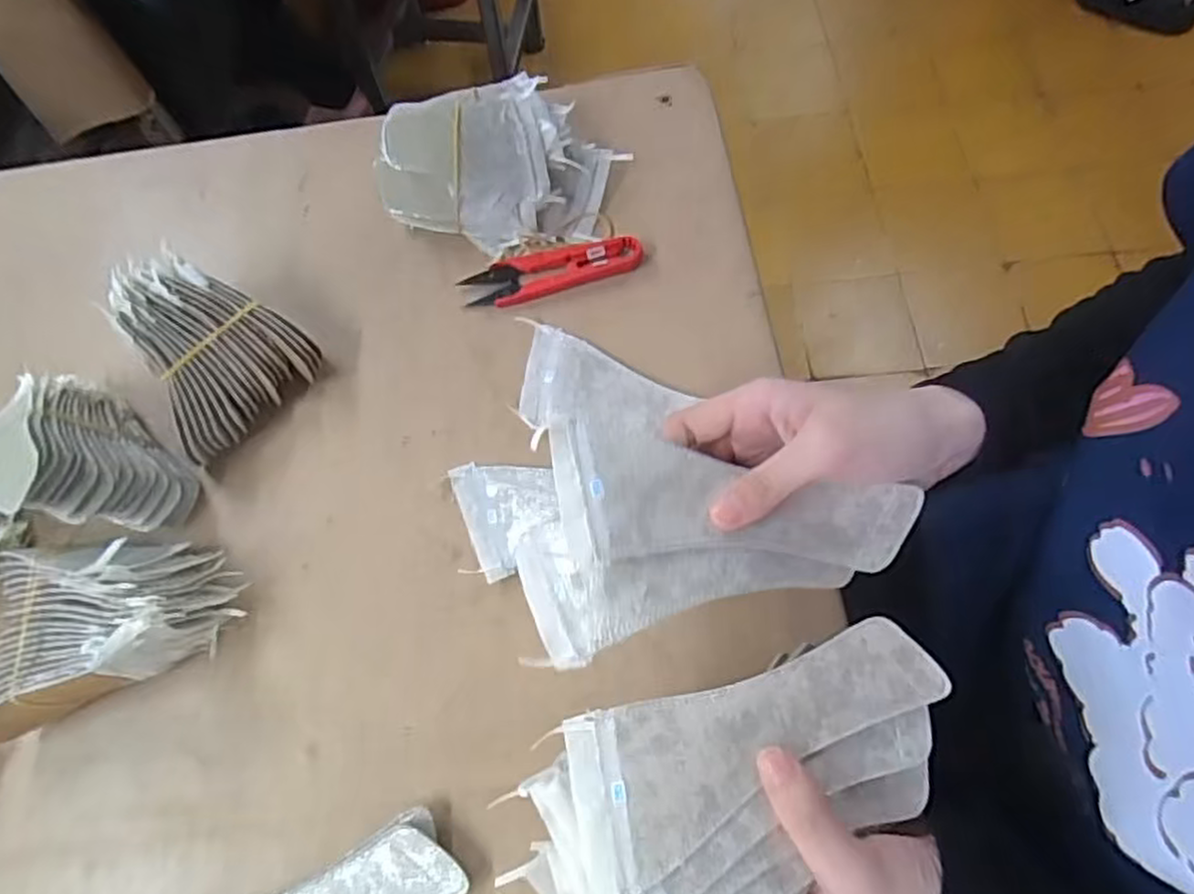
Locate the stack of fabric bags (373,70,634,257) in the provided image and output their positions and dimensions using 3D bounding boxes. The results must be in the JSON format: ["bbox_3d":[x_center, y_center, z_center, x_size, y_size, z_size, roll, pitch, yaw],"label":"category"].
[{"bbox_3d":[-0.062,-0.178,0.466,0.149,0.068,0.089,-11,68,-3],"label":"stack of fabric bags"}]

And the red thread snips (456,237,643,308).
[{"bbox_3d":[-0.028,-0.111,0.464,0.112,0.018,0.028,-11,68,-3],"label":"red thread snips"}]

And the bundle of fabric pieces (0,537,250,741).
[{"bbox_3d":[-0.251,0.090,0.374,0.116,0.060,0.088,-11,68,-3],"label":"bundle of fabric pieces"}]

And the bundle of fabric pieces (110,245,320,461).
[{"bbox_3d":[-0.230,-0.060,0.430,0.090,0.065,0.090,-43,73,-14],"label":"bundle of fabric pieces"}]

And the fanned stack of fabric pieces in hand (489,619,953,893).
[{"bbox_3d":[0.059,0.134,0.286,0.185,0.031,0.108,-34,71,-12],"label":"fanned stack of fabric pieces in hand"}]

